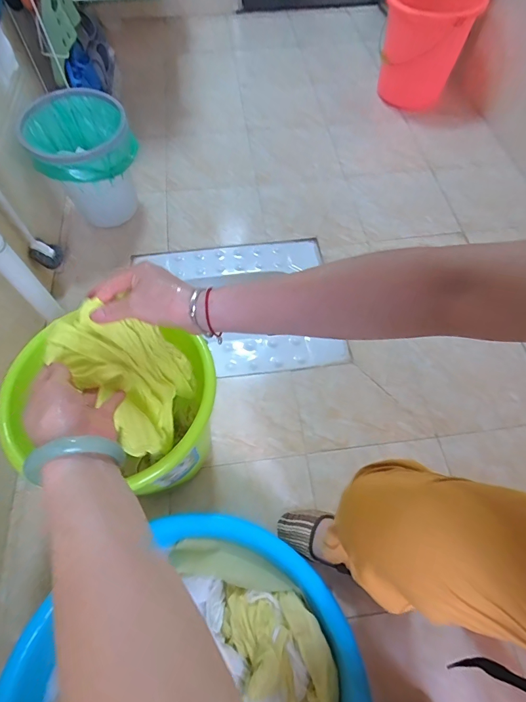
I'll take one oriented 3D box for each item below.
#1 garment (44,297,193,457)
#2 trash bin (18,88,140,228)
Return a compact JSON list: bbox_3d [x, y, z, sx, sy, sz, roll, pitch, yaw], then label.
[{"bbox_3d":[-0.161,0.042,0.477,0.058,0.248,0.142,20,65,25],"label":"garment"},{"bbox_3d":[-0.470,-0.512,1.008,0.252,0.250,0.216,-22,64,-11],"label":"trash bin"}]

